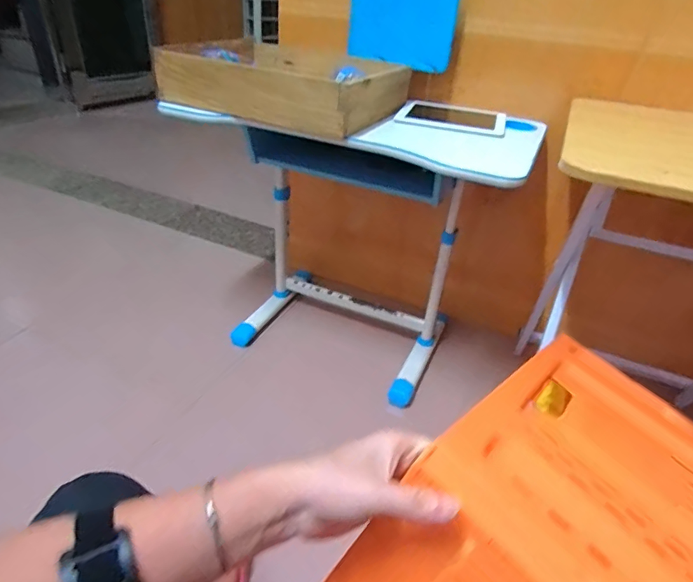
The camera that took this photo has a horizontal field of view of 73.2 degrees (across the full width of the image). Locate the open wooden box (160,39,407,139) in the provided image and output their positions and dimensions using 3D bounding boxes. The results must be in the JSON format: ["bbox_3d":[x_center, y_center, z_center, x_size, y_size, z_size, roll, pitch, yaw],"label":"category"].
[{"bbox_3d":[-0.125,-0.465,1.037,0.472,0.099,0.373,19,37,19],"label":"open wooden box"}]

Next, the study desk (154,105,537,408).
[{"bbox_3d":[0.028,-0.139,1.246,0.712,0.661,0.469,14,35,12],"label":"study desk"}]

